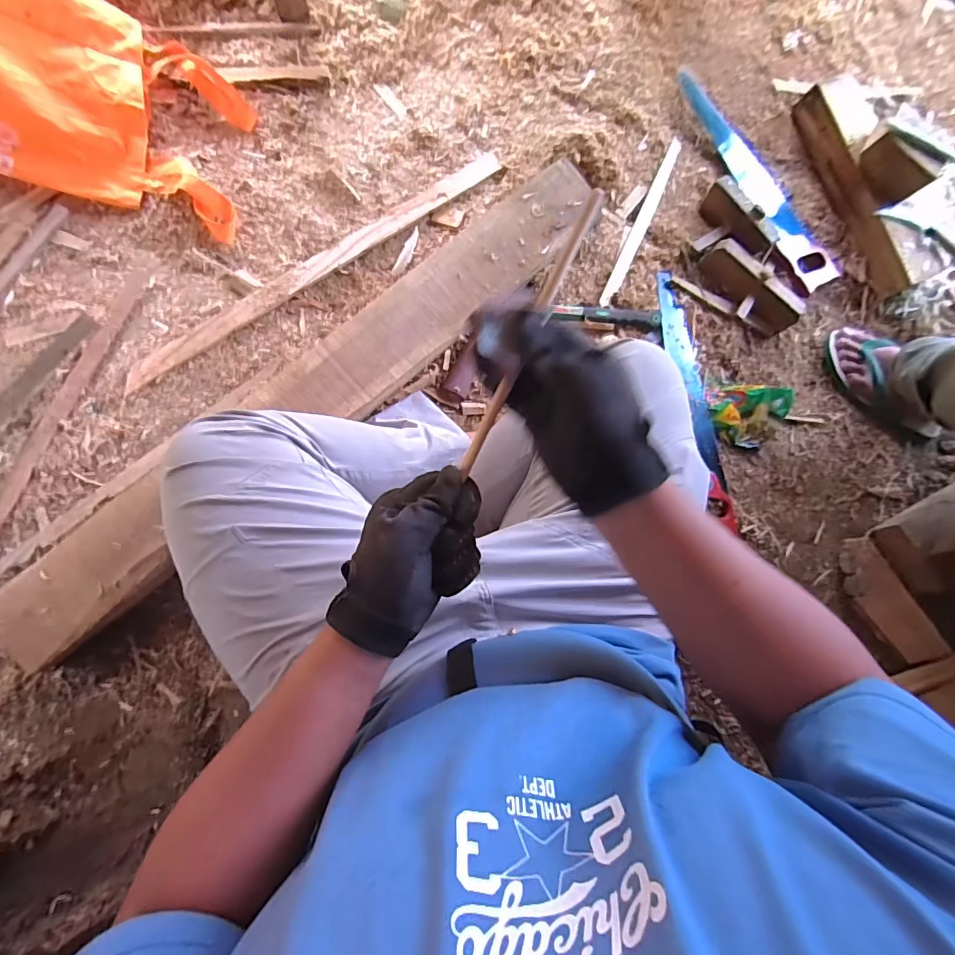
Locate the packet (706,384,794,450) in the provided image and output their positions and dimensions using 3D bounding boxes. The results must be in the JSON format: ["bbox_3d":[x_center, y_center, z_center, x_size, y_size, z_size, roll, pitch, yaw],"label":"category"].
[{"bbox_3d":[0.473,-0.111,0.806,0.131,0.033,0.113,-18,86,-9],"label":"packet"}]

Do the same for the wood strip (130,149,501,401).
[{"bbox_3d":[-0.251,-0.355,0.778,0.700,0.017,0.042,-36,89,-10],"label":"wood strip"}]

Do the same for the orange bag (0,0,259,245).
[{"bbox_3d":[-0.583,-0.578,0.669,0.427,0.205,0.285,9,82,-6],"label":"orange bag"}]

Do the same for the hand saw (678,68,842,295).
[{"bbox_3d":[0.526,-0.561,0.869,0.093,0.021,0.465,-28,87,-10],"label":"hand saw"}]

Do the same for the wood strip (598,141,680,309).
[{"bbox_3d":[0.290,-0.449,0.822,0.024,0.014,0.341,26,81,-4],"label":"wood strip"}]

